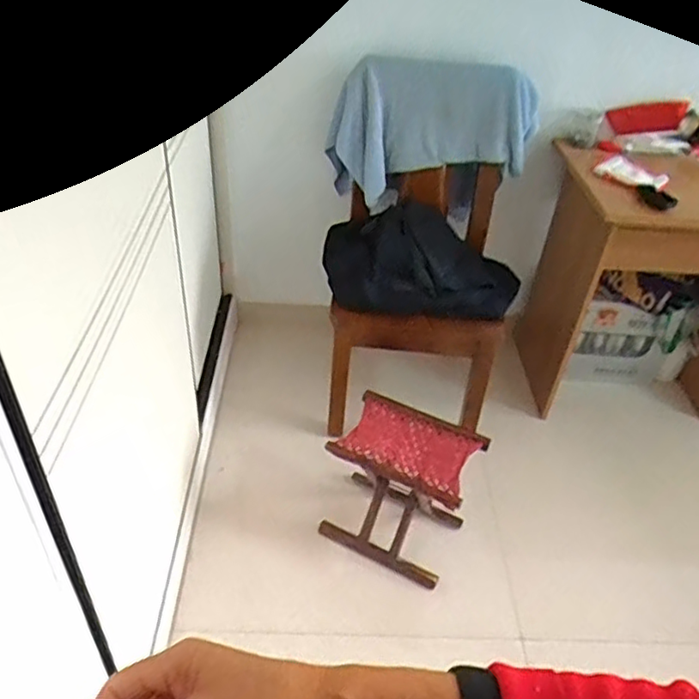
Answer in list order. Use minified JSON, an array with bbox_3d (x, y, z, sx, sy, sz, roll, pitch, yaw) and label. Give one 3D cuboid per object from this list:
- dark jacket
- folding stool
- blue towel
[{"bbox_3d":[0.193,-0.250,1.745,0.517,0.175,0.371,3,41,-3],"label":"dark jacket"},{"bbox_3d":[0.122,0.342,1.564,0.303,0.358,0.231,21,43,17],"label":"folding stool"},{"bbox_3d":[0.235,-0.606,1.787,0.560,0.355,0.128,-4,42,-11],"label":"blue towel"}]

